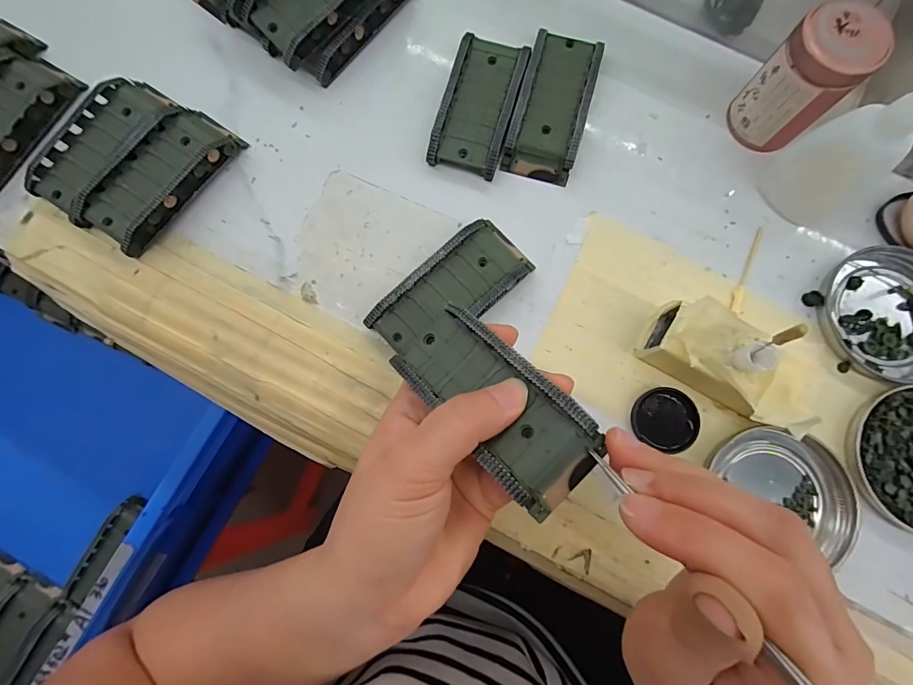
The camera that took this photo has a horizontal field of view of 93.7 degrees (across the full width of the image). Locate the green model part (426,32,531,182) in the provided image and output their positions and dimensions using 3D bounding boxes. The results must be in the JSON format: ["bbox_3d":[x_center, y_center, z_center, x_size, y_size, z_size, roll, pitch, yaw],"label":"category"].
[{"bbox_3d":[0.015,-0.150,0.271,0.043,0.018,0.086,17,81,4],"label":"green model part"}]

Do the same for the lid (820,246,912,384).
[{"bbox_3d":[0.254,-0.017,0.250,0.076,0.008,0.076,0,80,1],"label":"lid"}]

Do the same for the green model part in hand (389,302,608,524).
[{"bbox_3d":[0.014,0.024,0.185,0.042,0.017,0.095,-44,61,-6],"label":"green model part in hand"}]

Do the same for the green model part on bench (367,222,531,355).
[{"bbox_3d":[-0.002,-0.030,0.250,0.095,0.020,0.045,-42,82,-6],"label":"green model part on bench"}]

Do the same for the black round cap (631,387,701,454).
[{"bbox_3d":[0.119,0.042,0.242,0.035,0.005,0.033,0,80,1],"label":"black round cap"}]

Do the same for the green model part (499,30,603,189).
[{"bbox_3d":[0.062,-0.151,0.270,0.043,0.018,0.095,16,81,4],"label":"green model part"}]

